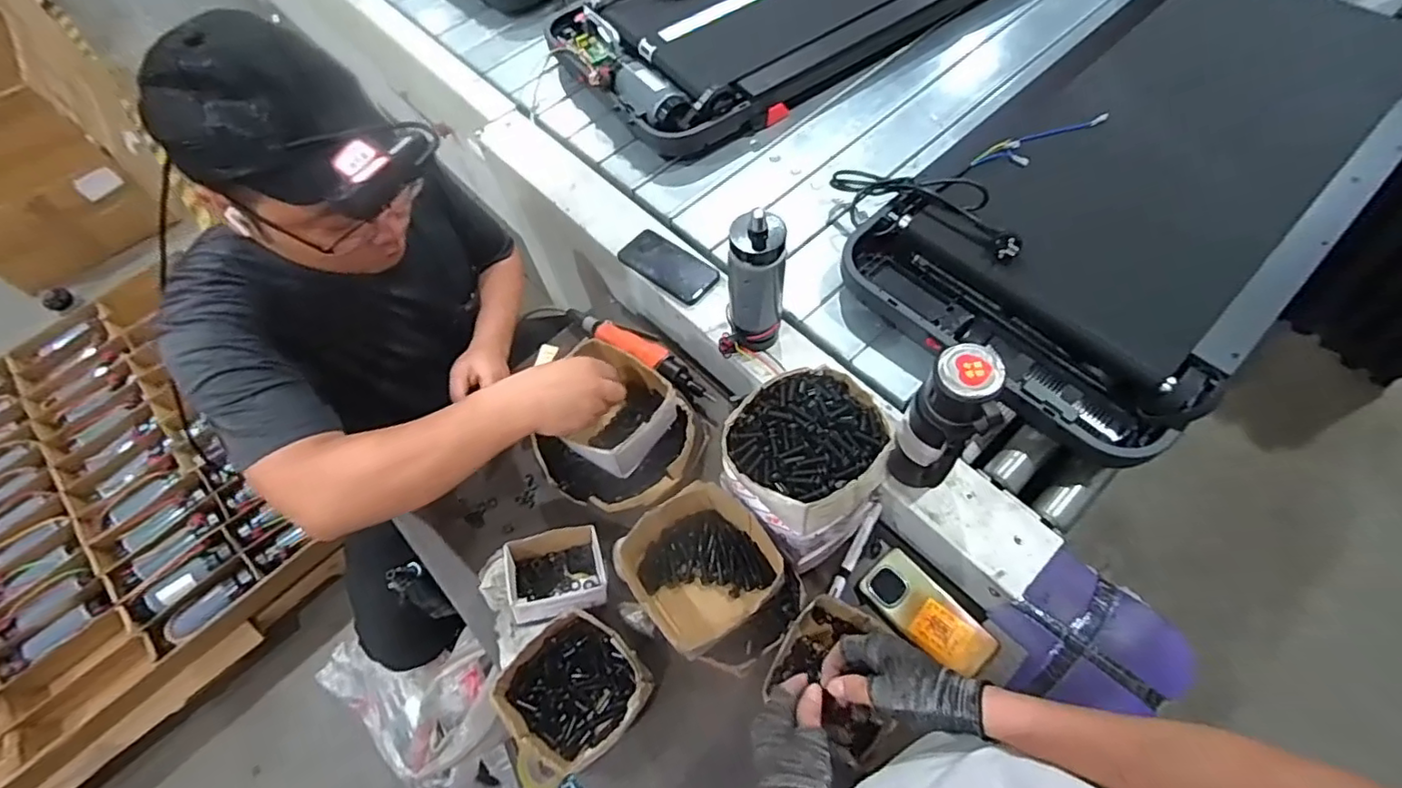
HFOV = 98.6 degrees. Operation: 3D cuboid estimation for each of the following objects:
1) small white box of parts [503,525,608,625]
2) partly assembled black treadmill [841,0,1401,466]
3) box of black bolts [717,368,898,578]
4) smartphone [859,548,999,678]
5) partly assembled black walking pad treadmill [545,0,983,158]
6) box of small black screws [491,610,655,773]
[{"bbox_3d":[-0.183,0.234,0.781,0.119,0.063,0.102,-14,62,-3],"label":"small white box of parts"},{"bbox_3d":[0.692,-0.333,0.952,0.951,0.140,0.499,-40,66,-16],"label":"partly assembled black treadmill"},{"bbox_3d":[0.116,0.081,0.688,0.169,0.172,0.149,-38,66,-15],"label":"box of black bolts"},{"bbox_3d":[0.284,0.273,0.754,0.080,0.006,0.161,-40,66,-16],"label":"smartphone"},{"bbox_3d":[0.221,-0.836,1.222,1.009,0.112,0.468,-32,64,-12],"label":"partly assembled black walking pad treadmill"},{"bbox_3d":[-0.149,0.351,0.721,0.147,0.064,0.143,-42,67,-17],"label":"box of small black screws"}]

